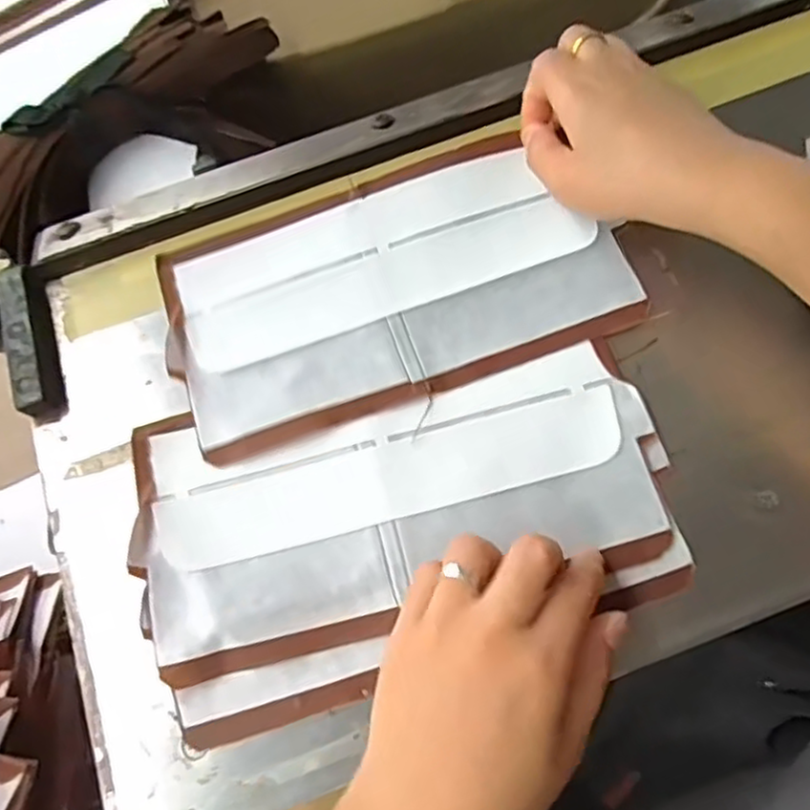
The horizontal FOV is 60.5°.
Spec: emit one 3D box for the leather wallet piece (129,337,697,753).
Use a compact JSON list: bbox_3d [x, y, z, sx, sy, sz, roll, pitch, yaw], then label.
[{"bbox_3d":[-0.001,0.048,0.314,0.232,0.010,0.134,-17,71,-2],"label":"leather wallet piece"}]

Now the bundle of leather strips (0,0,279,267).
[{"bbox_3d":[-0.258,-0.214,0.536,0.346,0.058,0.182,-27,71,-5],"label":"bundle of leather strips"}]

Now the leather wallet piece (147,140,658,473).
[{"bbox_3d":[-0.007,-0.061,0.349,0.224,0.011,0.121,-19,72,-2],"label":"leather wallet piece"}]

